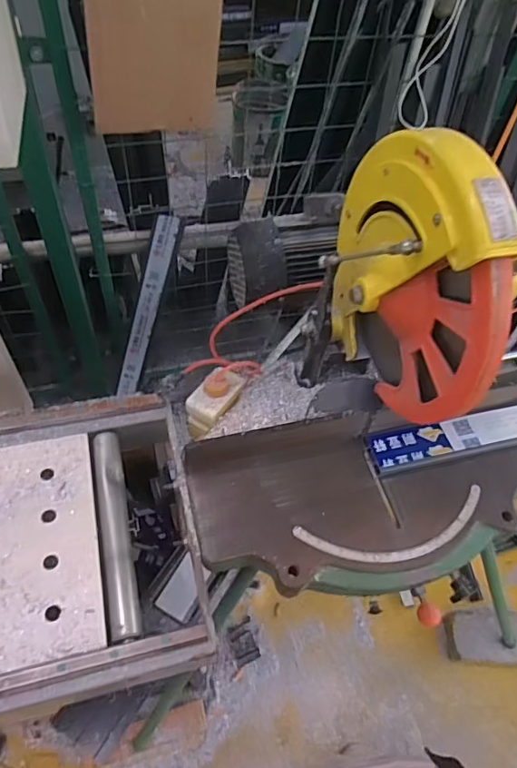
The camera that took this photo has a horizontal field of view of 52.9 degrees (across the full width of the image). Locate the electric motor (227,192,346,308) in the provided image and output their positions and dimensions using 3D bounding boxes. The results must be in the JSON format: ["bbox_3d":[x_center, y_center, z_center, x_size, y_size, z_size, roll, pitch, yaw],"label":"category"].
[{"bbox_3d":[0.046,-0.207,0.835,0.179,0.129,0.129,-18,59,-16],"label":"electric motor"}]

